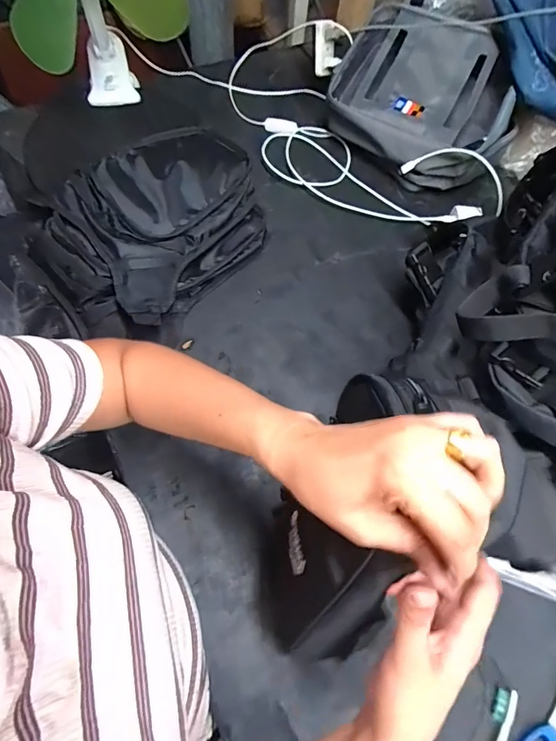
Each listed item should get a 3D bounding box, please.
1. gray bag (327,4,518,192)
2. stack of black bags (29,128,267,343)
[{"bbox_3d":[0.238,-0.448,0.697,0.292,0.143,0.206,40,69,15],"label":"gray bag"},{"bbox_3d":[-0.164,-0.206,0.592,0.333,0.095,0.245,-39,73,-19],"label":"stack of black bags"}]

